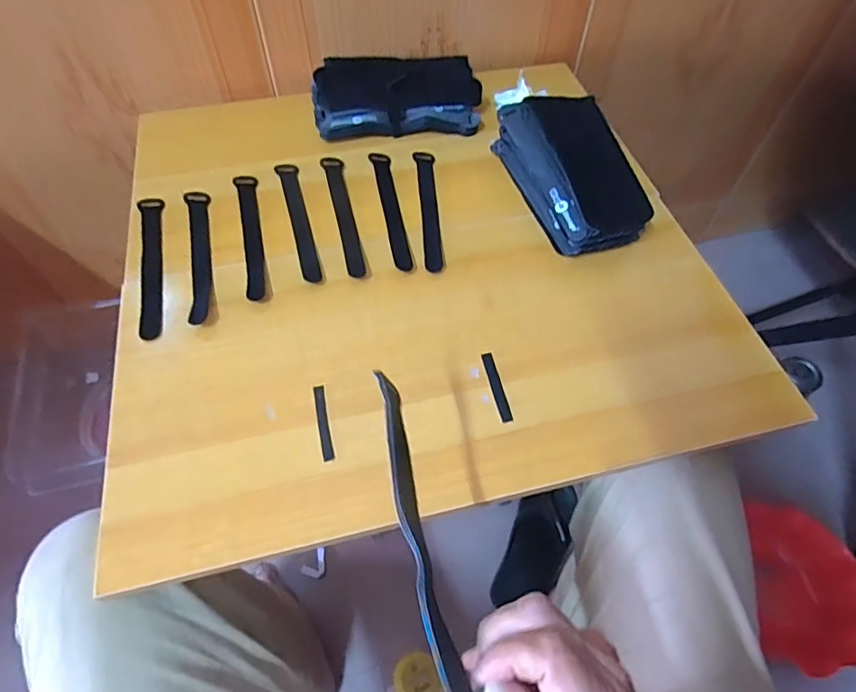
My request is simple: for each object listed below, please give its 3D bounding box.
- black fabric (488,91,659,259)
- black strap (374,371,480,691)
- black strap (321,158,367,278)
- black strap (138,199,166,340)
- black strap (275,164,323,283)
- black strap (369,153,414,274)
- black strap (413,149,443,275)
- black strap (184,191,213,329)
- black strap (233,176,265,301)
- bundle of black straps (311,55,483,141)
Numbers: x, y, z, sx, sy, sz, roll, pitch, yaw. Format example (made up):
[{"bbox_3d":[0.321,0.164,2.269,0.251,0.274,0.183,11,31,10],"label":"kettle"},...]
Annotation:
[{"bbox_3d":[0.157,-0.193,0.570,0.093,0.080,0.199,-16,59,-12],"label":"black fabric"},{"bbox_3d":[-0.004,0.103,0.284,0.018,0.018,0.188,-12,63,-9],"label":"black strap"},{"bbox_3d":[-0.094,-0.149,0.579,0.022,0.004,0.188,-12,58,-9],"label":"black strap"},{"bbox_3d":[-0.287,-0.085,0.539,0.023,0.006,0.196,-12,57,-13],"label":"black strap"},{"bbox_3d":[-0.143,-0.142,0.577,0.023,0.004,0.188,-14,59,-11],"label":"black strap"},{"bbox_3d":[-0.042,-0.157,0.588,0.021,0.004,0.188,-9,58,-8],"label":"black strap"},{"bbox_3d":[0.002,-0.157,0.588,0.023,0.004,0.189,-3,57,-4],"label":"black strap"},{"bbox_3d":[-0.238,-0.099,0.543,0.024,0.012,0.193,-13,58,-10],"label":"black strap"},{"bbox_3d":[-0.191,-0.123,0.562,0.023,0.004,0.185,-13,58,-10],"label":"black strap"},{"bbox_3d":[-0.040,-0.325,0.668,0.212,0.047,0.126,-3,57,-4],"label":"bundle of black straps"}]

